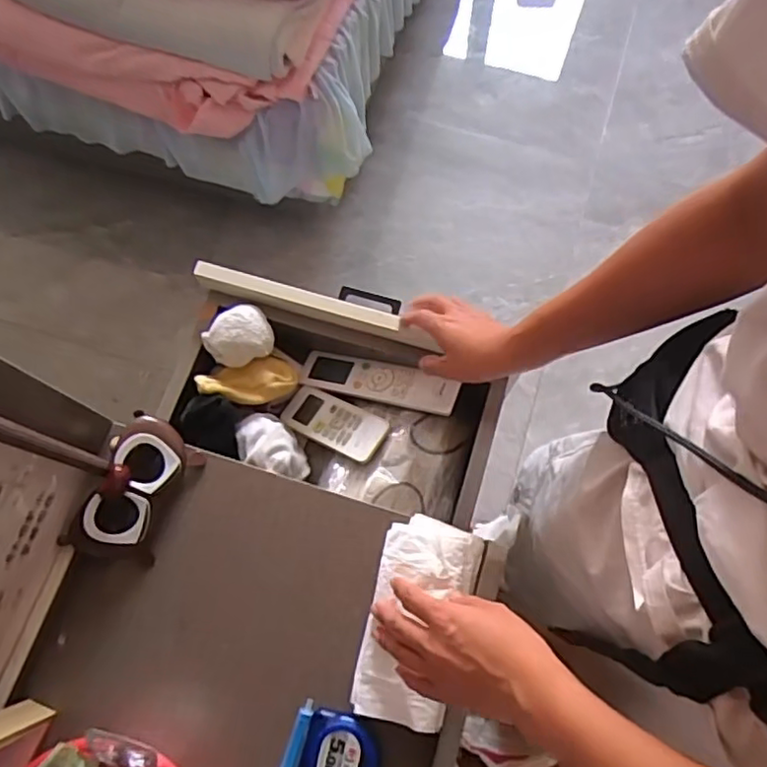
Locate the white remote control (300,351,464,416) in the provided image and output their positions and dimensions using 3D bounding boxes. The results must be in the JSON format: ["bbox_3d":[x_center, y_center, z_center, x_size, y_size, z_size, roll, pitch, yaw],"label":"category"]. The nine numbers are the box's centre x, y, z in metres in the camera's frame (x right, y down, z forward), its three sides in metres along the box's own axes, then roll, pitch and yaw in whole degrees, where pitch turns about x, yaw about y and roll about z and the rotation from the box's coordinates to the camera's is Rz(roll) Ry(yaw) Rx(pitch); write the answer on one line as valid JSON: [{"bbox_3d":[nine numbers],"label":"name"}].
[{"bbox_3d":[-0.006,-0.003,0.709,0.188,0.020,0.051,13,73,24],"label":"white remote control"}]

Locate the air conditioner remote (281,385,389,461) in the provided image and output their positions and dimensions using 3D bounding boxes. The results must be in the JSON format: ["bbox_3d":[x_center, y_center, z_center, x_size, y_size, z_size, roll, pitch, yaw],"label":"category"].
[{"bbox_3d":[-0.058,0.042,0.695,0.133,0.012,0.053,21,73,32],"label":"air conditioner remote"}]

